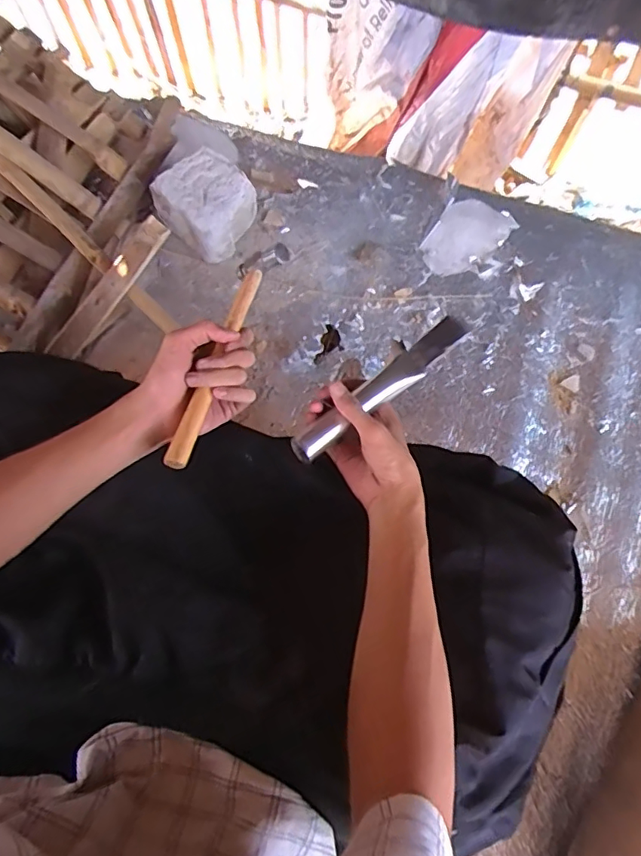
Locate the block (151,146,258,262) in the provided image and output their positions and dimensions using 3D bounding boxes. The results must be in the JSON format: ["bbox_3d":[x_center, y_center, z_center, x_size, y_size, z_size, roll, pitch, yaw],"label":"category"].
[{"bbox_3d":[-0.166,-0.327,0.788,0.126,0.088,0.116,36,74,12],"label":"block"}]

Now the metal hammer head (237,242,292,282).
[{"bbox_3d":[-0.069,-0.185,0.602,0.075,0.022,0.023,-13,66,33],"label":"metal hammer head"}]

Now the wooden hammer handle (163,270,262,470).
[{"bbox_3d":[-0.104,-0.070,0.545,0.022,0.020,0.241,15,65,5],"label":"wooden hammer handle"}]

